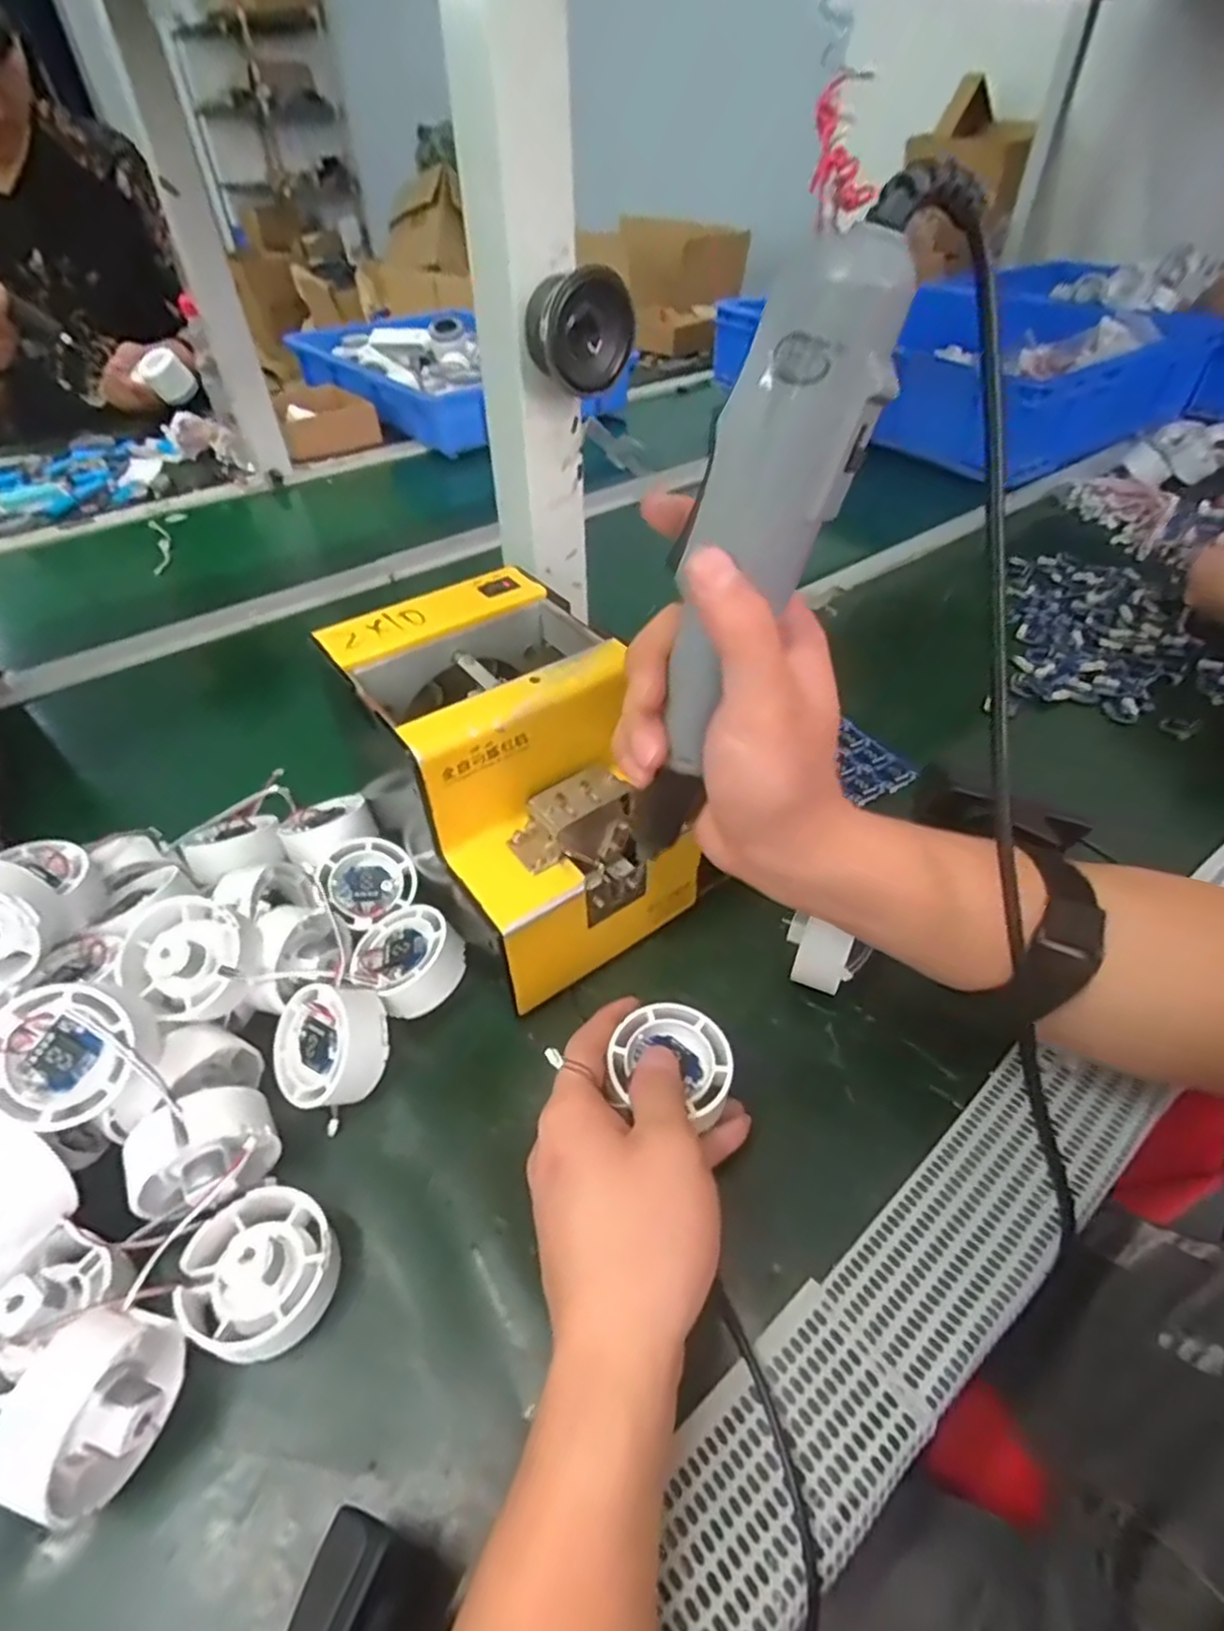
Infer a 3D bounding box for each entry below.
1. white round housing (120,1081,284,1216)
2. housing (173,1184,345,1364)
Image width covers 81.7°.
[{"bbox_3d":[-0.170,0.143,0.295,0.054,0.045,0.035,-23,48,-21],"label":"white round housing"},{"bbox_3d":[-0.138,0.178,0.279,0.054,0.025,0.057,-1,44,1],"label":"housing"}]

